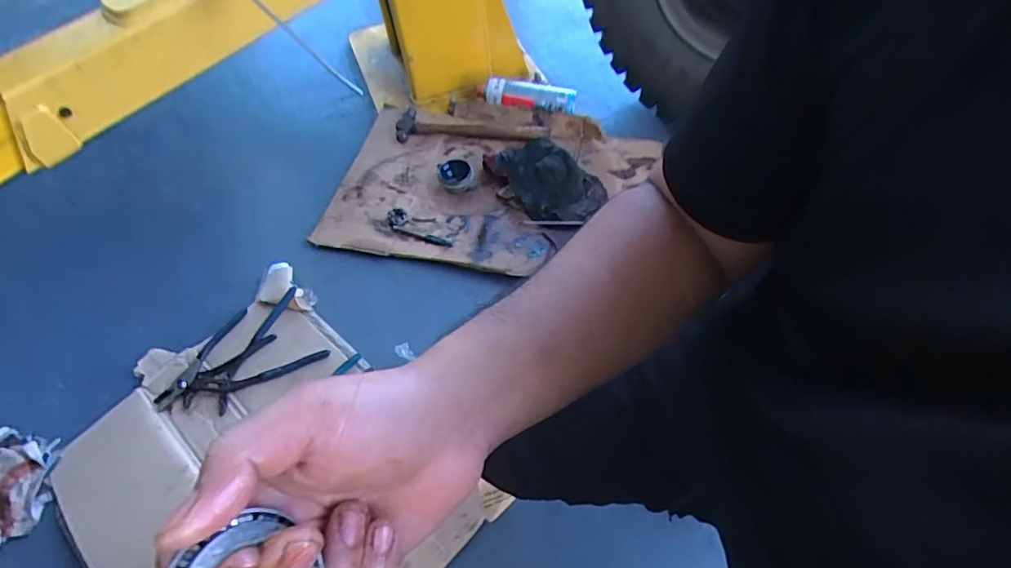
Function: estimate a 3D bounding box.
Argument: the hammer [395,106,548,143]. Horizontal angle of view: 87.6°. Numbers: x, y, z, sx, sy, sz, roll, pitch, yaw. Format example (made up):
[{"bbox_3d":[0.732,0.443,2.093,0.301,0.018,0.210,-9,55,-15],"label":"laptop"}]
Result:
[{"bbox_3d":[-0.076,-0.346,1.155,0.330,0.024,0.088,5,56,8],"label":"hammer"}]

